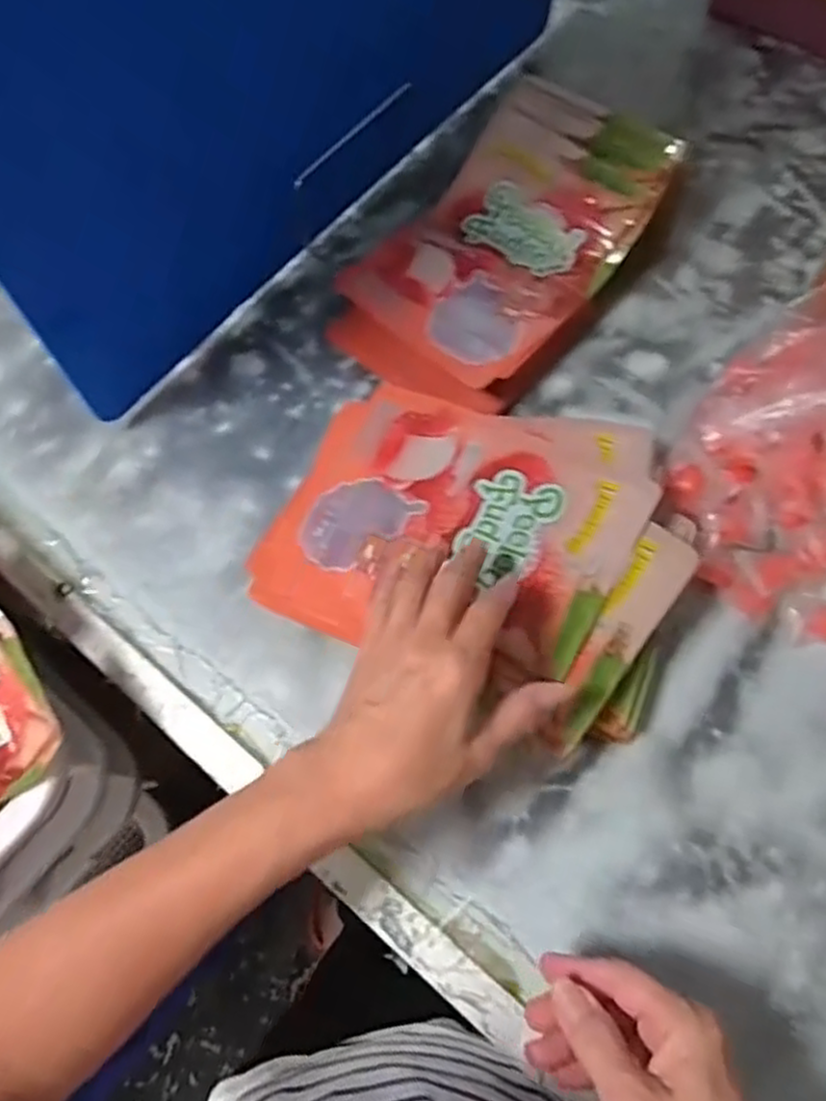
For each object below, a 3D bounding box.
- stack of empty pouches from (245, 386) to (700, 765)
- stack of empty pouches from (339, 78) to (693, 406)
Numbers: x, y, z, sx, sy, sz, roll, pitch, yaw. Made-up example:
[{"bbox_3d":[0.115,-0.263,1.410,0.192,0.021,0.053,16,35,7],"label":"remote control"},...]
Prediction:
[{"bbox_3d":[0.037,-0.007,0.481,0.269,0.054,0.208,19,68,11],"label":"stack of empty pouches"},{"bbox_3d":[0.071,-0.236,0.576,0.166,0.083,0.269,39,73,18],"label":"stack of empty pouches"}]

